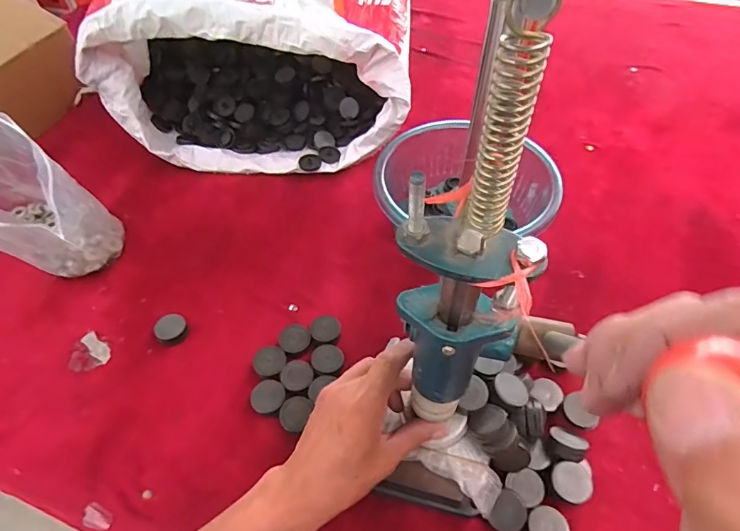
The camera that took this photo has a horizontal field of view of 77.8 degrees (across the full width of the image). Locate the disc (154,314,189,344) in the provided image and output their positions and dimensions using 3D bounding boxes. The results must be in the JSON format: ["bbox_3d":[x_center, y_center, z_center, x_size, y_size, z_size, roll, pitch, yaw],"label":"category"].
[{"bbox_3d":[-0.219,0.070,0.505,0.033,0.018,0.029,-37,60,-26],"label":"disc"}]

